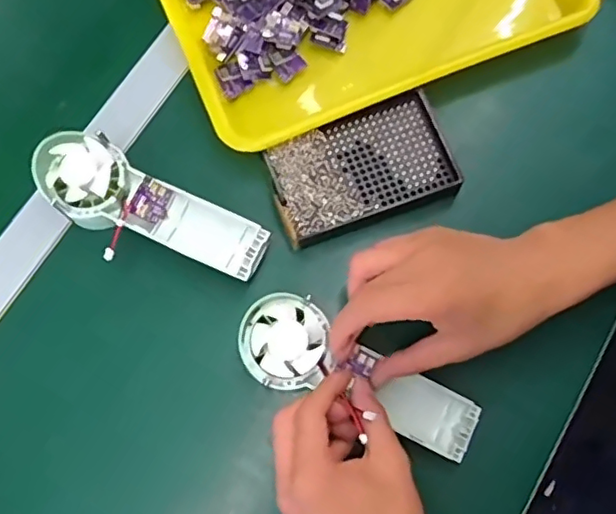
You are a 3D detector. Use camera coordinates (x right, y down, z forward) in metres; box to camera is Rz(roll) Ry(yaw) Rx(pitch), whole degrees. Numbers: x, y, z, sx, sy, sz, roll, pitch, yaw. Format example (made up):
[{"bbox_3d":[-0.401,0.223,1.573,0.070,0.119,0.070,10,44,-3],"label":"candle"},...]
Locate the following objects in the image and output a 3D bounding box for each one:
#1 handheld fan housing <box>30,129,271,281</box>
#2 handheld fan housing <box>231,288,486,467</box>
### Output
[{"bbox_3d":[-0.117,-0.036,0.429,0.174,0.030,0.060,26,76,7],"label":"handheld fan housing"},{"bbox_3d":[0.035,0.085,0.403,0.173,0.024,0.059,29,76,-7],"label":"handheld fan housing"}]

